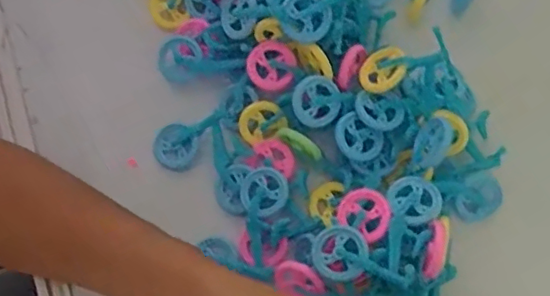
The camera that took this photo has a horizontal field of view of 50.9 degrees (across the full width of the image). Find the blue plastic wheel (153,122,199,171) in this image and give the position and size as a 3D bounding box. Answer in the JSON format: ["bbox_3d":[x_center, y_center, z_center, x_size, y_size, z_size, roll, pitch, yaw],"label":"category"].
[{"bbox_3d":[-0.063,-0.001,0.364,0.027,0.006,0.027,0,72,1],"label":"blue plastic wheel"}]

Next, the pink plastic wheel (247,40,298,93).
[{"bbox_3d":[-0.002,-0.049,0.351,0.030,0.005,0.030,0,93,2],"label":"pink plastic wheel"}]

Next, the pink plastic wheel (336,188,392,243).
[{"bbox_3d":[0.050,0.036,0.317,0.029,0.008,0.026,38,77,12],"label":"pink plastic wheel"}]

